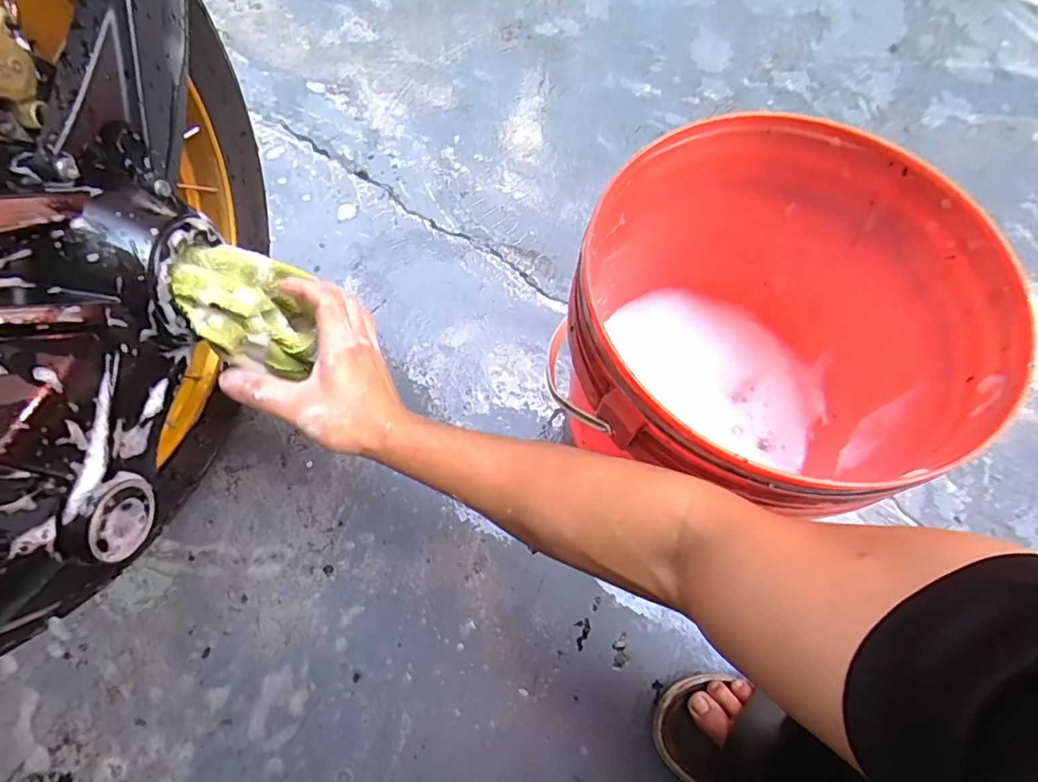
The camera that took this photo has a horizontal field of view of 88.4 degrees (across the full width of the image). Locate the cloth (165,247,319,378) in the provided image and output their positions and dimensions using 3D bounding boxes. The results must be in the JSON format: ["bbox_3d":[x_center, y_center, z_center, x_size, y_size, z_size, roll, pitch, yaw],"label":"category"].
[{"bbox_3d":[-0.203,-0.064,0.408,0.066,0.102,0.076,-27,70,-11],"label":"cloth"}]

